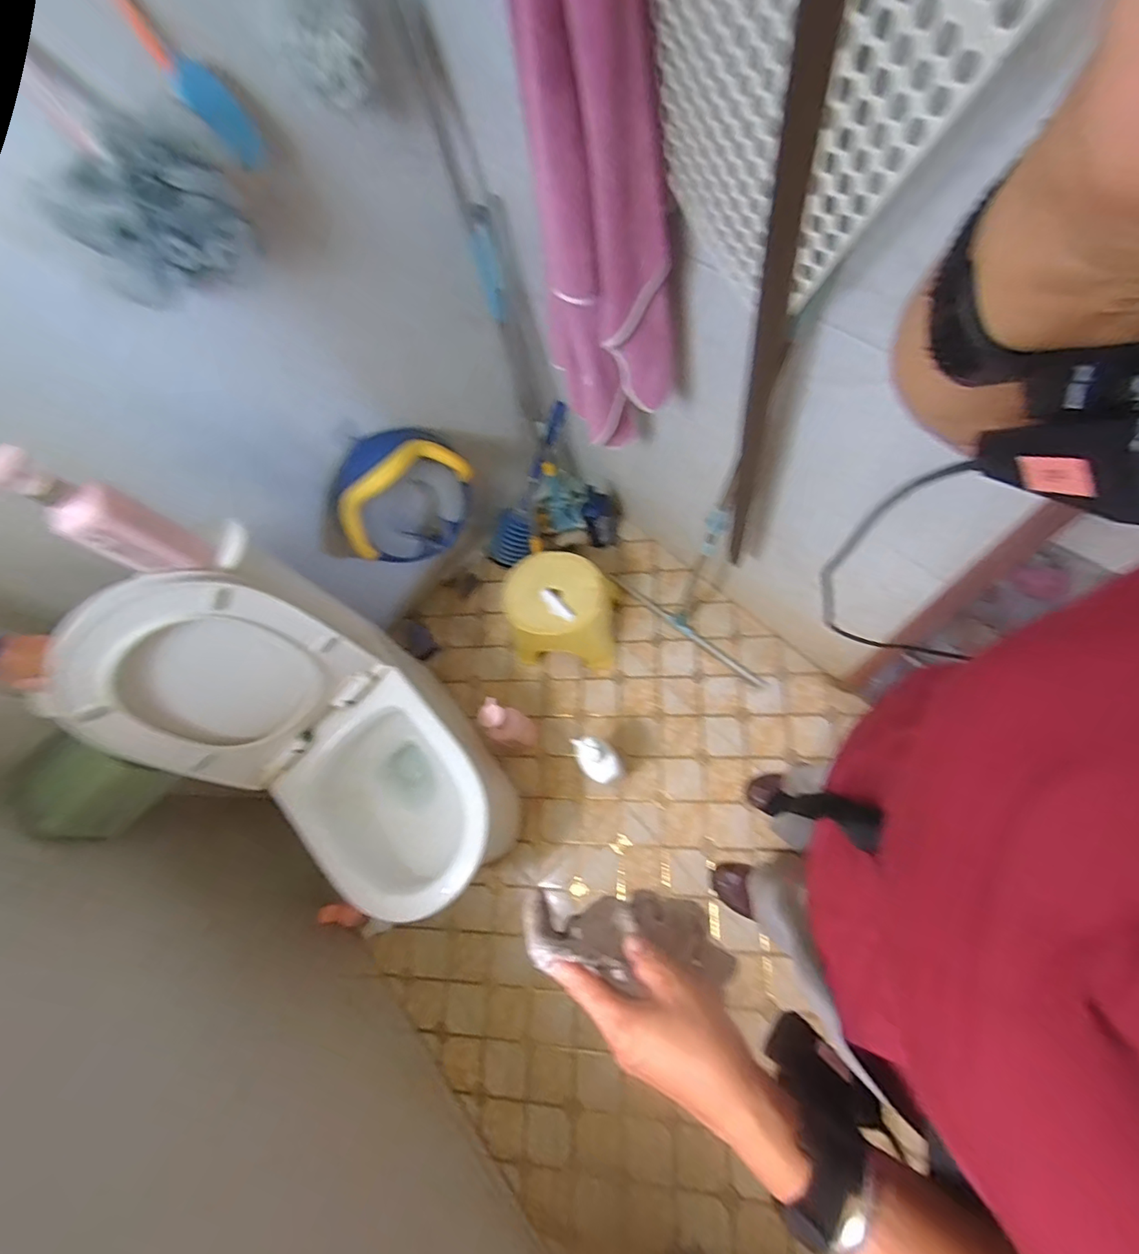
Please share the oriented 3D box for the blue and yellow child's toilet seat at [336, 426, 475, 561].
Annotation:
[{"bbox_3d":[-0.387,-0.300,1.229,0.316,0.299,0.103,-32,65,-12],"label":"blue and yellow child's toilet seat"}]

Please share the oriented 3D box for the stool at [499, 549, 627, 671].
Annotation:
[{"bbox_3d":[-0.011,-0.023,1.369,0.302,0.245,0.254,0,63,4],"label":"stool"}]

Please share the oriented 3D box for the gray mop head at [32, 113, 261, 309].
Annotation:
[{"bbox_3d":[-0.500,-0.499,0.626,0.186,0.131,0.125,-21,63,-7],"label":"gray mop head"}]

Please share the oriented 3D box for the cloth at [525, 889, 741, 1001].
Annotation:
[{"bbox_3d":[0.050,0.254,0.440,0.170,0.129,0.027,8,88,-4],"label":"cloth"}]

